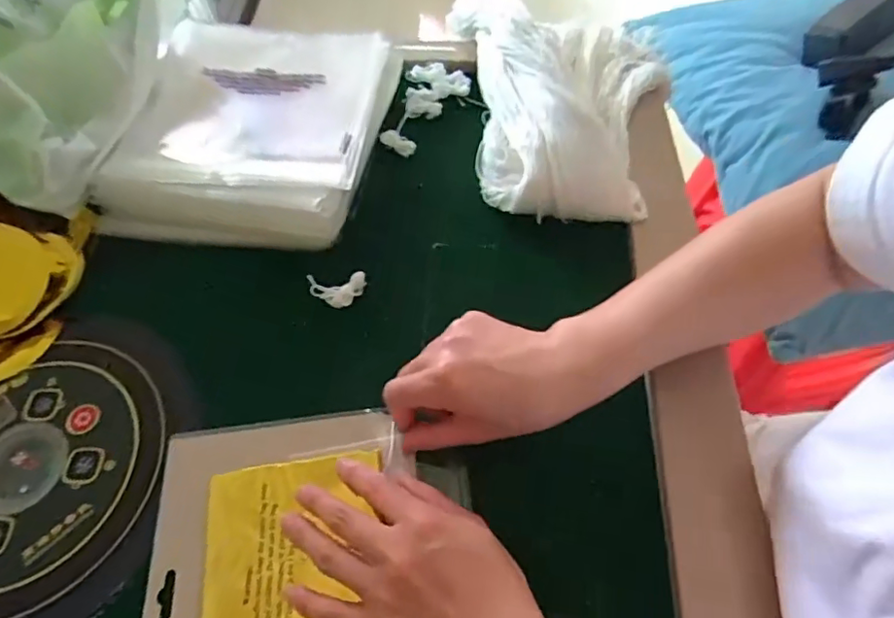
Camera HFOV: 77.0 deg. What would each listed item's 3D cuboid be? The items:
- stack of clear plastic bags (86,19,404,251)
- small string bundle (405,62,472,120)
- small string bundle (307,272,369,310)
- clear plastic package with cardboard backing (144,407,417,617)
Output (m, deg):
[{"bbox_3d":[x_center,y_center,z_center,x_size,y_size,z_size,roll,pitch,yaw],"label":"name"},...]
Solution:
[{"bbox_3d":[-0.171,-0.167,0.509,0.221,0.041,0.238,7,60,8],"label":"stack of clear plastic bags"},{"bbox_3d":[-0.009,-0.212,0.545,0.062,0.012,0.062,-4,59,2],"label":"small string bundle"},{"bbox_3d":[-0.081,-0.015,0.424,0.041,0.023,0.021,-17,60,-6],"label":"small string bundle"},{"bbox_3d":[-0.096,0.156,0.330,0.158,0.016,0.196,-7,58,-2],"label":"clear plastic package with cardboard backing"}]

